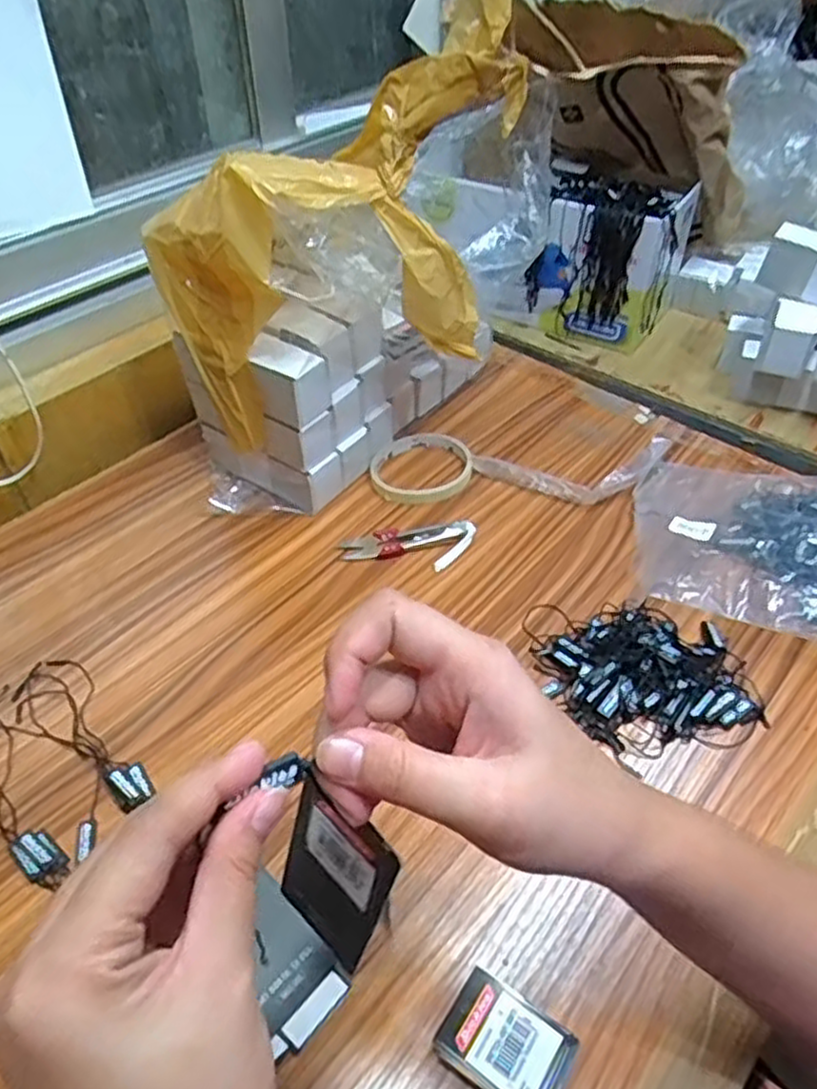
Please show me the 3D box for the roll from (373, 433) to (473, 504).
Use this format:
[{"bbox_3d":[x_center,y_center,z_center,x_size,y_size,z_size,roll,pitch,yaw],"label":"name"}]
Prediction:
[{"bbox_3d":[0.012,-0.065,0.638,0.080,0.013,0.083,-1,45,1],"label":"roll"}]

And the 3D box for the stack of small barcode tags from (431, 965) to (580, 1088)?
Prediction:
[{"bbox_3d":[0.046,0.233,0.348,0.058,0.013,0.043,23,50,22],"label":"stack of small barcode tags"}]

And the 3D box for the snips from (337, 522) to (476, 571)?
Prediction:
[{"bbox_3d":[0.000,0.001,0.581,0.102,0.008,0.043,-1,45,0],"label":"snips"}]

